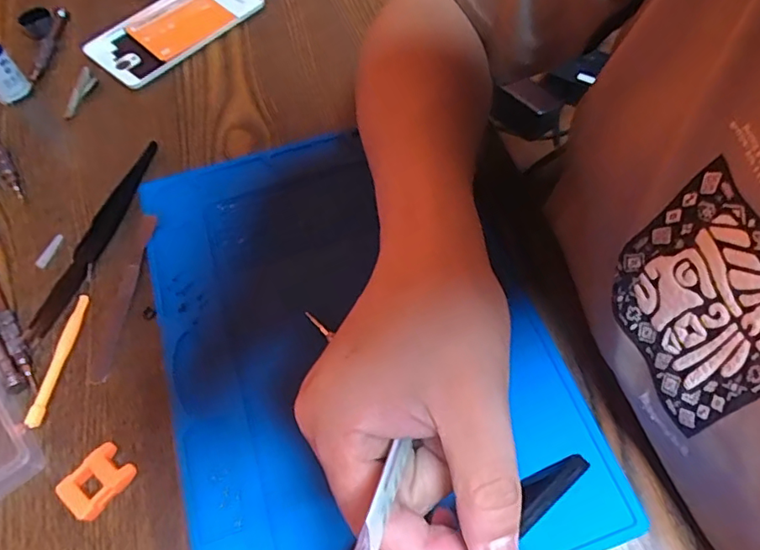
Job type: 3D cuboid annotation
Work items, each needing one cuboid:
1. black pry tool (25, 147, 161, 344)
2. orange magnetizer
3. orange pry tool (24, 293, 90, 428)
[{"bbox_3d":[-0.197,-0.030,0.378,0.015,0.010,0.164,15,62,10],"label":"black pry tool"},{"bbox_3d":[-0.154,0.113,0.297,0.027,0.013,0.034,37,68,20],"label":"orange magnetizer"},{"bbox_3d":[-0.199,0.051,0.336,0.009,0.006,0.084,4,61,4],"label":"orange pry tool"}]

